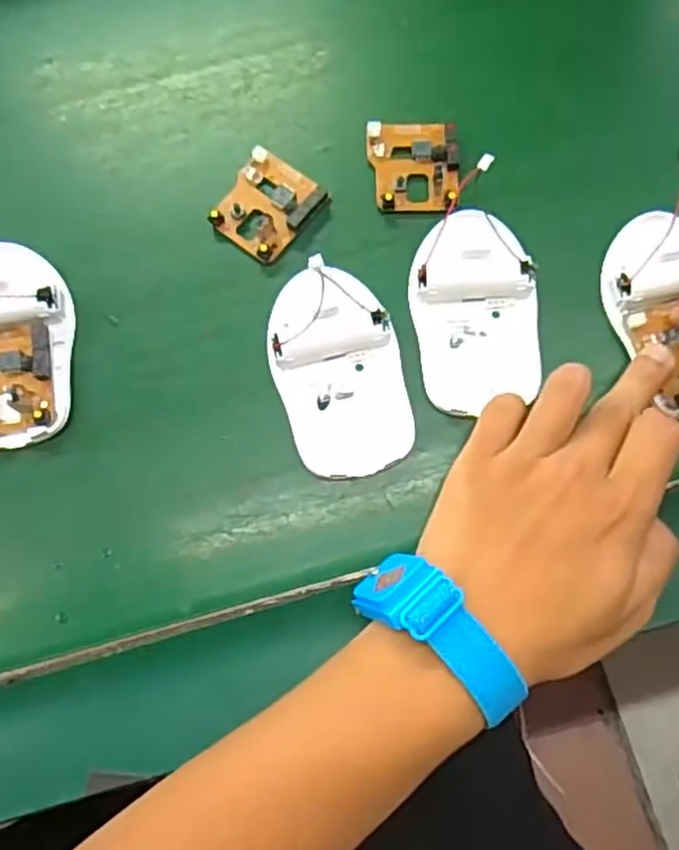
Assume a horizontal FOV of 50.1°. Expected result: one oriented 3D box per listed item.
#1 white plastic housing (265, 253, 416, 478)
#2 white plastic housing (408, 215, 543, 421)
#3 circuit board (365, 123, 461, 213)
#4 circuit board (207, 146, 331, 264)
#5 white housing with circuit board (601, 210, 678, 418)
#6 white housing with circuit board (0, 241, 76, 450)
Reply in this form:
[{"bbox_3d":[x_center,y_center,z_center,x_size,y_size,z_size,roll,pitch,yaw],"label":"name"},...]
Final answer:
[{"bbox_3d":[0.000,-0.026,0.330,0.057,0.018,0.096,-12,74,-2],"label":"white plastic housing"},{"bbox_3d":[0.064,-0.053,0.335,0.057,0.019,0.089,-3,74,0],"label":"white plastic housing"},{"bbox_3d":[0.037,-0.130,0.365,0.044,0.010,0.048,-1,74,1],"label":"circuit board"},{"bbox_3d":[-0.037,-0.109,0.361,0.045,0.010,0.049,38,78,11],"label":"circuit board"},{"bbox_3d":[0.154,-0.053,0.333,0.049,0.021,0.097,-14,77,-3],"label":"white housing with circuit board"},{"bbox_3d":[-0.155,-0.040,0.339,0.054,0.020,0.099,-8,74,-1],"label":"white housing with circuit board"}]

